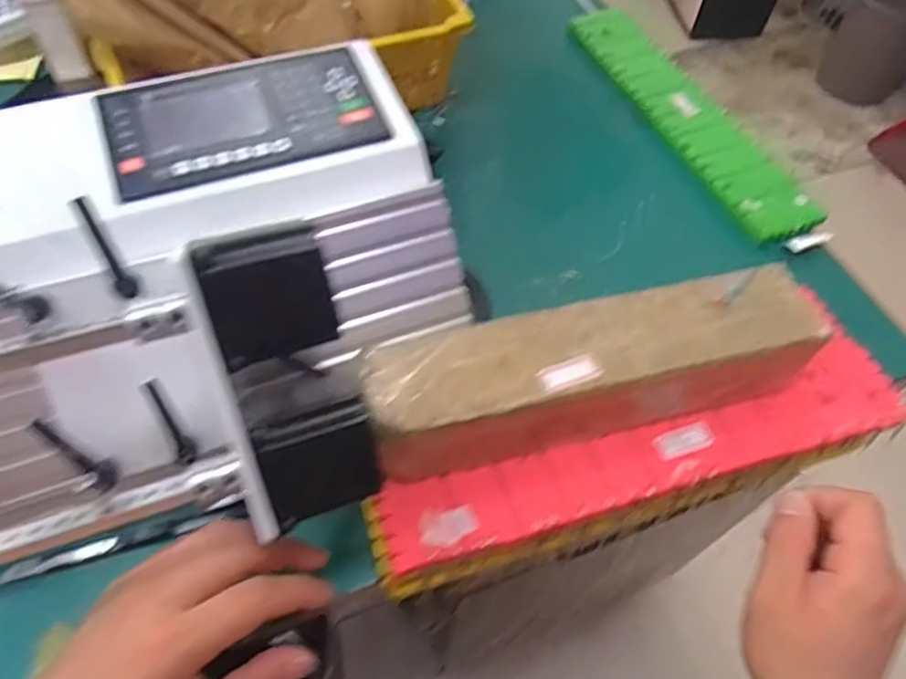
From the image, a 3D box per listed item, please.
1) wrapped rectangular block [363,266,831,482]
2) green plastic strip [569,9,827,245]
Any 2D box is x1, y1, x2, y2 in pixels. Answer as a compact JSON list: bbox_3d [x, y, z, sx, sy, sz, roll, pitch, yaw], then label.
[{"bbox_3d":[0.086,0.016,0.403,0.264,0.062,0.068,-12,59,-11],"label":"wrapped rectangular block"},{"bbox_3d":[0.228,-0.230,0.660,0.077,0.011,0.347,-20,61,-16],"label":"green plastic strip"}]

